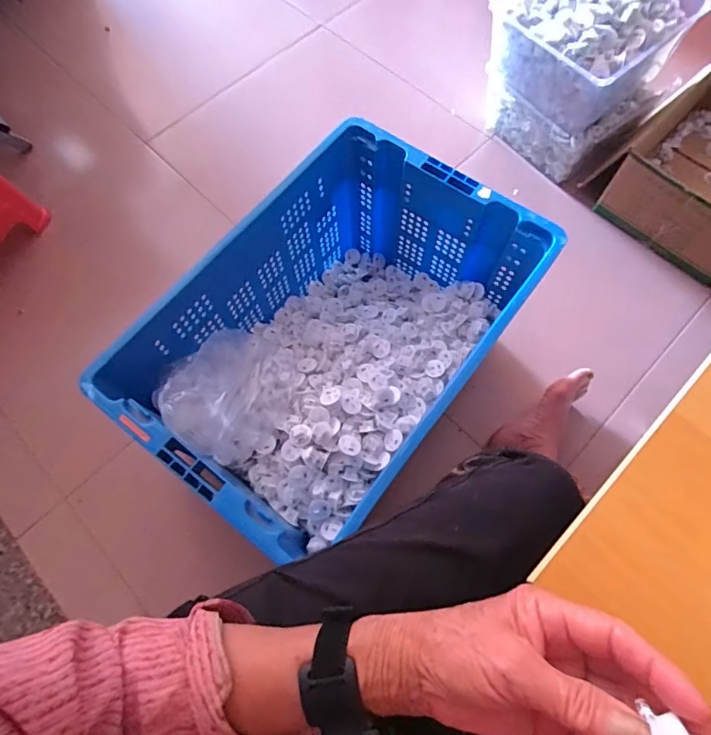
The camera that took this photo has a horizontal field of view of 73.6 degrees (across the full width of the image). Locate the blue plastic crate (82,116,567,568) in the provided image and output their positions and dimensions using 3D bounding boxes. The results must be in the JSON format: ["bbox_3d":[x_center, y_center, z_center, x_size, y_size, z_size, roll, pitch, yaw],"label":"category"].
[{"bbox_3d":[-0.021,-0.032,0.756,0.379,0.282,0.565,35,73,14],"label":"blue plastic crate"}]

